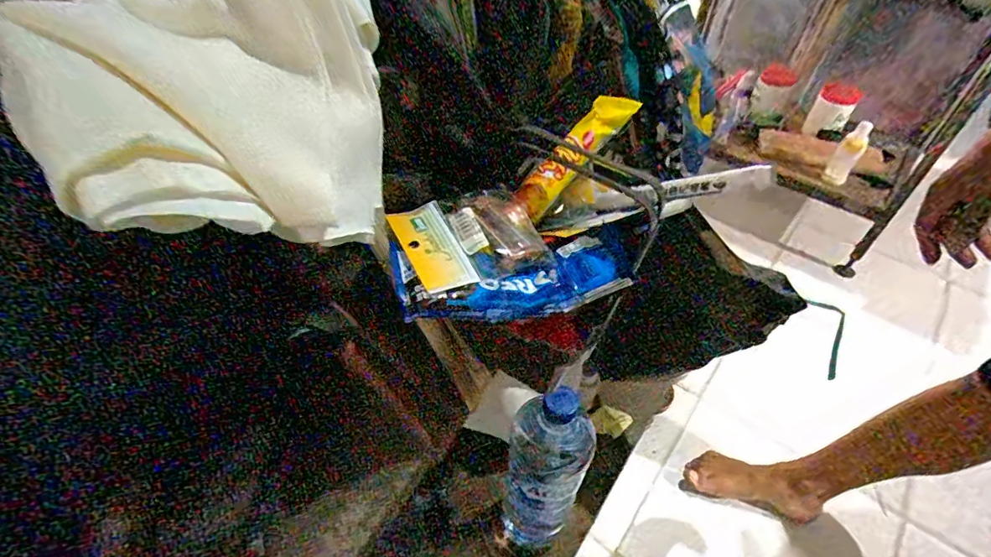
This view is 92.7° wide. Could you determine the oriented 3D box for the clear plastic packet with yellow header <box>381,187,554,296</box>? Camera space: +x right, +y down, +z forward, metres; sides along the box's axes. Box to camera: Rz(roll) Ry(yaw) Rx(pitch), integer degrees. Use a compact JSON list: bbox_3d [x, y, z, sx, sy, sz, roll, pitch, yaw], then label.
[{"bbox_3d":[-0.012,-0.024,0.273,0.081,0.019,0.062,-22,51,-21],"label":"clear plastic packet with yellow header"}]

